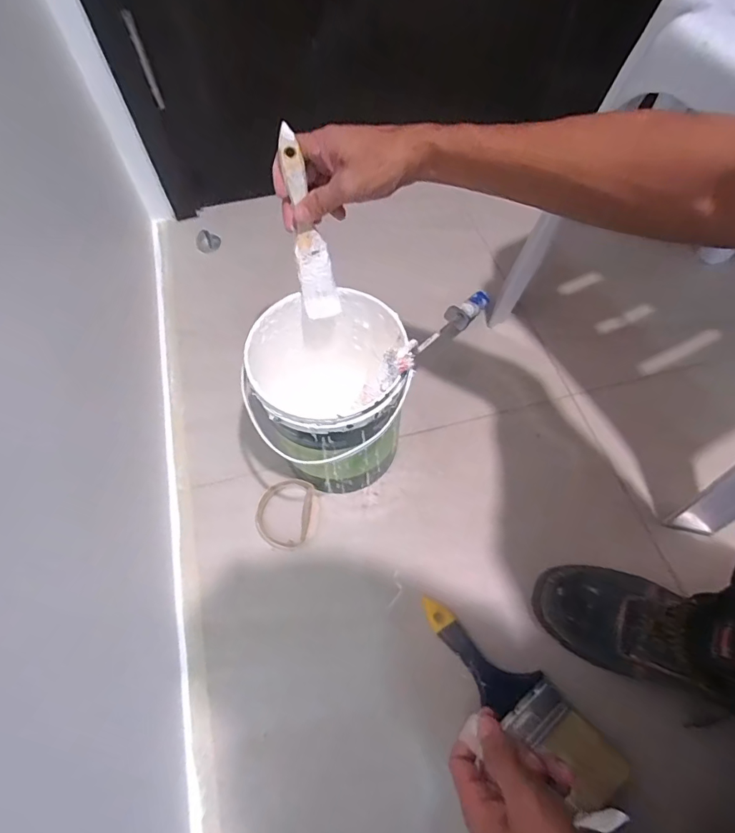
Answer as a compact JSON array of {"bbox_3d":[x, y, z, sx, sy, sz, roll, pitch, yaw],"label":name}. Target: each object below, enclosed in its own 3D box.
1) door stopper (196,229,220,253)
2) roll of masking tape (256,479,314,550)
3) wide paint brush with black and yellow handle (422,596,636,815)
[{"bbox_3d":[-0.298,-0.329,0.865,0.042,0.020,0.035,-19,63,-9],"label":"door stopper"},{"bbox_3d":[-0.109,0.125,0.609,0.068,0.016,0.091,5,62,4],"label":"roll of masking tape"},{"bbox_3d":[0.160,0.297,0.508,0.065,0.026,0.244,-41,68,-19],"label":"wide paint brush with black and yellow handle"}]

